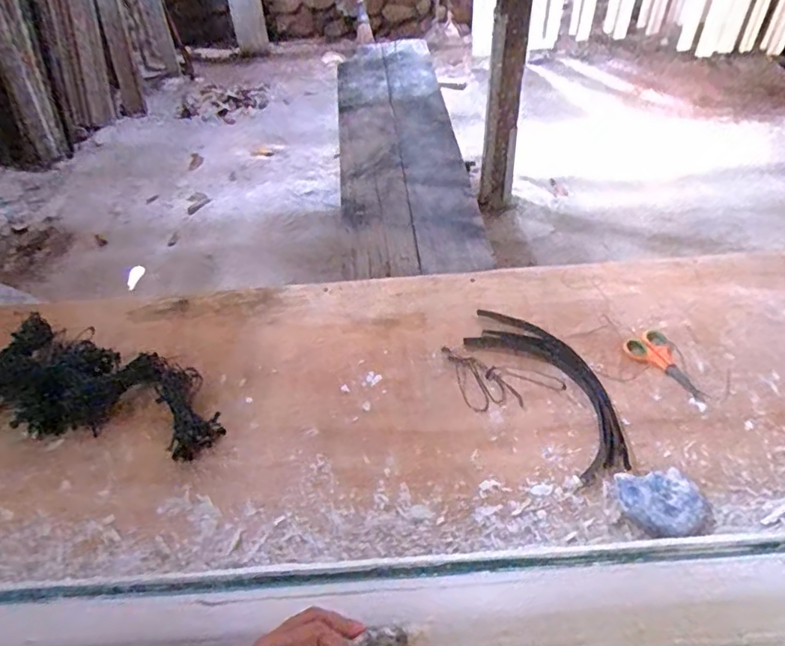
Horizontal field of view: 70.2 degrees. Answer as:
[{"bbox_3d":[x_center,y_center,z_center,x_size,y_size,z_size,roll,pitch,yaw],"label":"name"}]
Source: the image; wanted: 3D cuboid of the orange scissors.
[{"bbox_3d":[0.364,0.058,0.743,0.059,0.008,0.115,-17,48,-13],"label":"orange scissors"}]

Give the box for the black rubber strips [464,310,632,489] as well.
[{"bbox_3d":[0.209,0.075,0.740,0.124,0.017,0.280,-23,50,-18],"label":"black rubber strips"}]

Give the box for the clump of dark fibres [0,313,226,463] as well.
[{"bbox_3d":[-0.456,0.094,0.735,0.446,0.055,0.250,-10,47,-6],"label":"clump of dark fibres"}]

